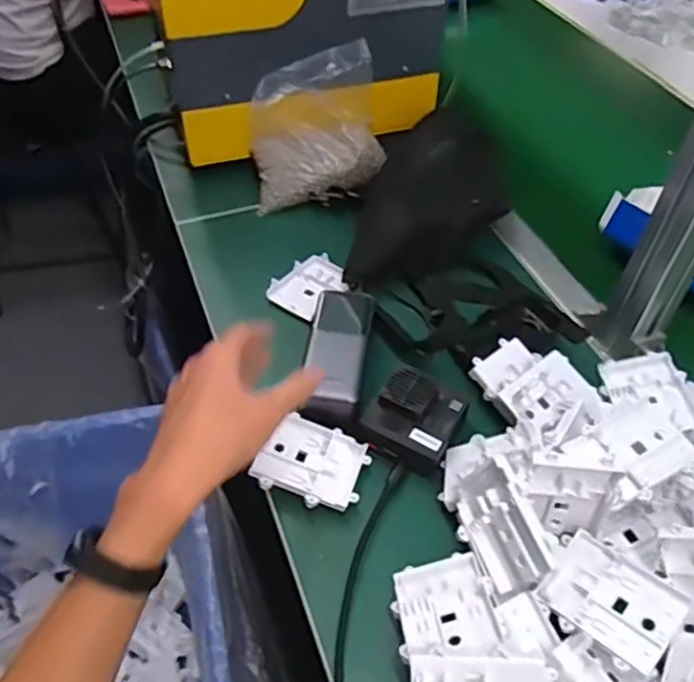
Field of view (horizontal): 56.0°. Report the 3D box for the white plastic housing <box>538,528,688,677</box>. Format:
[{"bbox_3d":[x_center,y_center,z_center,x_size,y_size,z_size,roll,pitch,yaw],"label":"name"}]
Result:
[{"bbox_3d":[0.181,0.184,0.452,0.083,0.030,0.064,26,60,36],"label":"white plastic housing"}]

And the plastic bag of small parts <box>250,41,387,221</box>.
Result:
[{"bbox_3d":[-0.032,-0.248,0.776,0.163,0.135,0.104,-15,51,-15],"label":"plastic bag of small parts"}]

